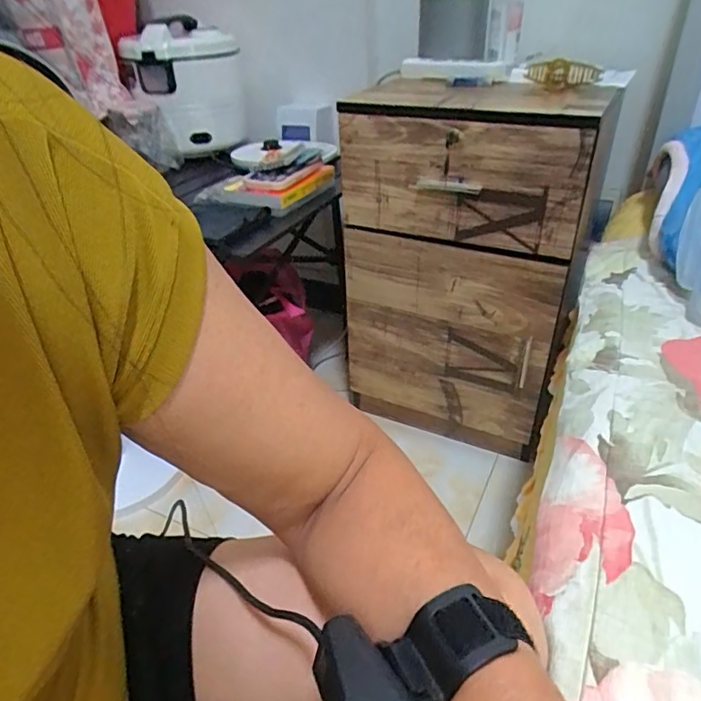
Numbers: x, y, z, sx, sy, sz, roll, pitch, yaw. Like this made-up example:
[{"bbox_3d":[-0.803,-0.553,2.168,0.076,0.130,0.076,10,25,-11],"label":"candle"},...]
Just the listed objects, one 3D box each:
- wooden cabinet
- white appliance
[{"bbox_3d":[0.251,-0.197,1.132,0.421,0.647,0.411,13,38,22],"label":"wooden cabinet"},{"bbox_3d":[-0.380,-0.625,1.284,0.248,0.256,0.224,-8,35,-7],"label":"white appliance"}]

